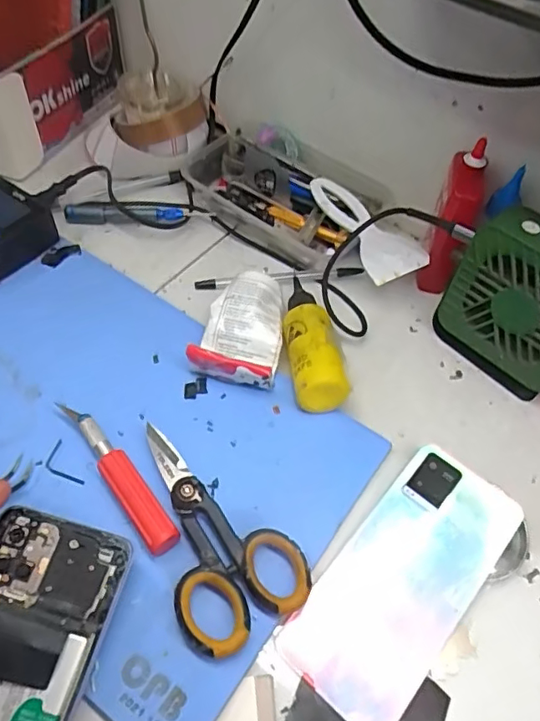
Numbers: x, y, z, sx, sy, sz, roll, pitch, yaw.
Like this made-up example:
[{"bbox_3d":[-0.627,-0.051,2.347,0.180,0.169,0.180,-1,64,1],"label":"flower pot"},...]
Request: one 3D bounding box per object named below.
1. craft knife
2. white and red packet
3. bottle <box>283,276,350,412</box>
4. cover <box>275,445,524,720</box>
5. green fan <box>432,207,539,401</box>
[{"bbox_3d":[-0.094,0.066,0.340,0.018,0.019,0.115,-31,62,-23],"label":"craft knife"},{"bbox_3d":[-0.017,-0.025,0.407,0.059,0.032,0.091,15,55,7],"label":"white and red packet"},{"bbox_3d":[0.026,-0.020,0.406,0.035,0.035,0.116,-5,55,-7],"label":"bottle"},{"bbox_3d":[0.080,0.126,0.328,0.073,0.005,0.160,36,65,22],"label":"cover"},{"bbox_3d":[0.177,-0.037,0.391,0.041,0.112,0.094,-34,64,-24],"label":"green fan"}]

